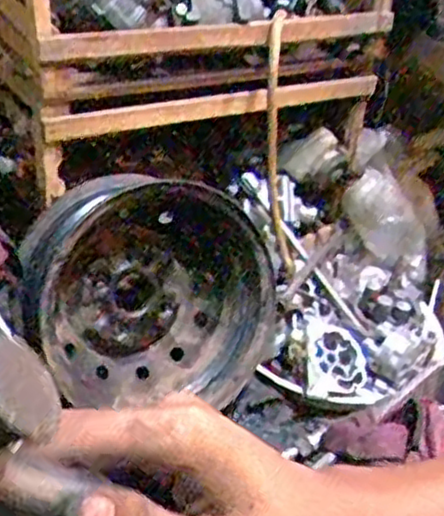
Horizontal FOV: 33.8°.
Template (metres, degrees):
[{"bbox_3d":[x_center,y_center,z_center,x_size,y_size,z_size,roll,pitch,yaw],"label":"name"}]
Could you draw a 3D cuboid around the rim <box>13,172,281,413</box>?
[{"bbox_3d":[-0.098,0.067,1.074,0.373,0.370,0.161,-7,8,-11],"label":"rim"}]

